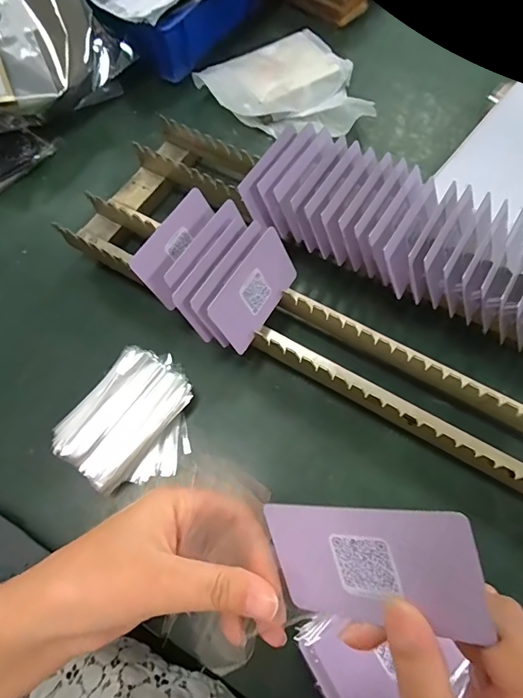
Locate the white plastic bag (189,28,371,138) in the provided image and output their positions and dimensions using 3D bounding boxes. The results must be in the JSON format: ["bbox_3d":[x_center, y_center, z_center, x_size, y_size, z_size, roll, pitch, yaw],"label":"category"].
[{"bbox_3d":[0.034,-0.276,0.456,0.153,0.033,0.154,-35,70,-11],"label":"white plastic bag"}]

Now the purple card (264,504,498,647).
[{"bbox_3d":[0.043,0.088,0.171,0.083,0.004,0.052,-11,99,33],"label":"purple card"}]

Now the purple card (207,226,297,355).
[{"bbox_3d":[-0.004,-0.043,0.317,0.004,0.053,0.083,19,66,40],"label":"purple card"}]

